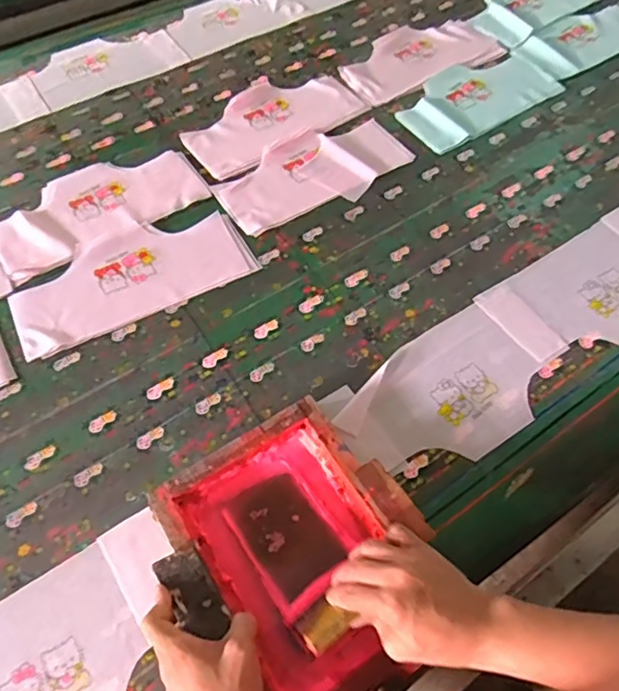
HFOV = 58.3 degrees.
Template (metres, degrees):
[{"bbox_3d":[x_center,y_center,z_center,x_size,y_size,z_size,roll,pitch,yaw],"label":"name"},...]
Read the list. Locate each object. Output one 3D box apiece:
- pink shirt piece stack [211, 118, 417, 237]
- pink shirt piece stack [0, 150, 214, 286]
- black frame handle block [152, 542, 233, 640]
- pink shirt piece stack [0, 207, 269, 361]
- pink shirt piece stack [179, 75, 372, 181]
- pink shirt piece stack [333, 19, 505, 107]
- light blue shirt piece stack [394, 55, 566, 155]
[{"bbox_3d":[0.008,-0.280,0.881,0.310,0.007,0.160,-26,63,-16],"label":"pink shirt piece stack"},{"bbox_3d":[-0.319,-0.214,0.833,0.307,0.012,0.160,-32,64,-18],"label":"pink shirt piece stack"},{"bbox_3d":[-0.105,0.225,0.508,0.041,0.011,0.082,-34,66,-19],"label":"black frame handle block"},{"bbox_3d":[-0.246,-0.101,0.768,0.317,0.017,0.154,-27,59,-15],"label":"pink shirt piece stack"},{"bbox_3d":[-0.063,-0.388,0.942,0.305,0.011,0.160,-32,65,-19],"label":"pink shirt piece stack"},{"bbox_3d":[0.211,-0.547,1.039,0.323,0.014,0.167,-31,64,-18],"label":"pink shirt piece stack"},{"bbox_3d":[0.302,-0.444,0.983,0.310,0.020,0.157,-32,66,-23],"label":"light blue shirt piece stack"}]

